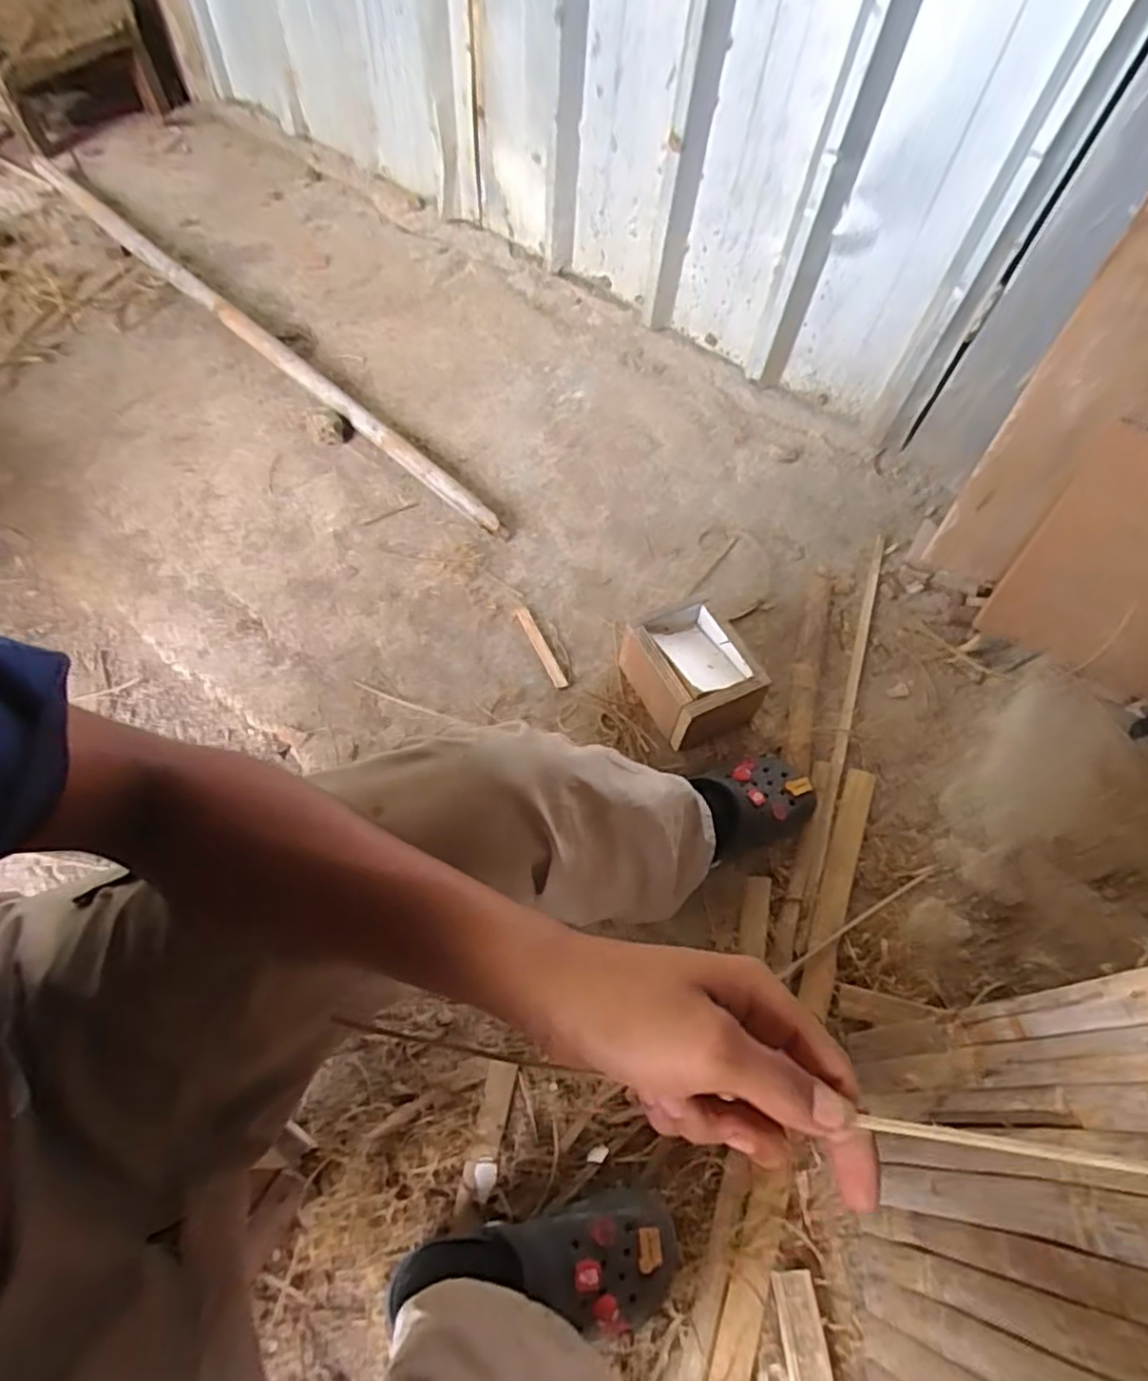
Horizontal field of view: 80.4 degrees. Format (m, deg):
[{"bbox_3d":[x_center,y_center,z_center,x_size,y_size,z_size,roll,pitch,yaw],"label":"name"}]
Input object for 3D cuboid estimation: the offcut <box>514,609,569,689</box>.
[{"bbox_3d":[-0.048,-0.062,0.980,0.020,0.007,0.142,-24,63,-14],"label":"offcut"}]

